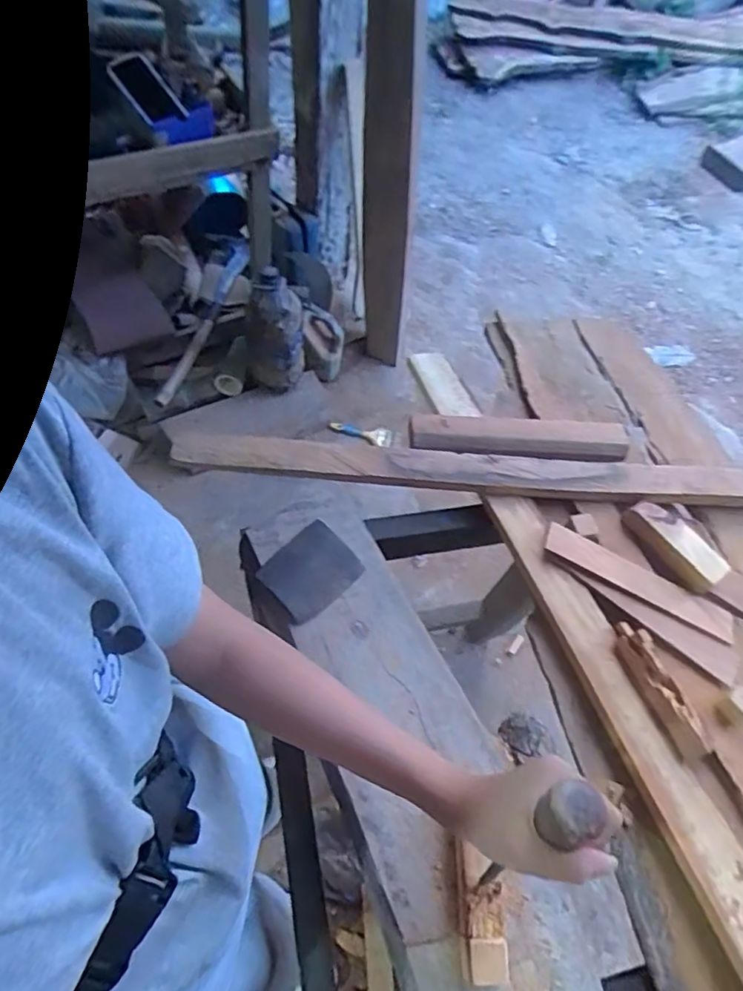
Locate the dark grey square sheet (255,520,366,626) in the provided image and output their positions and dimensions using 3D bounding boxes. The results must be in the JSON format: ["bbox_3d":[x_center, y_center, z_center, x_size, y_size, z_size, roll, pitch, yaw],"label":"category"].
[{"bbox_3d":[-0.068,0.085,0.634,0.081,0.021,0.097,41,64,20],"label":"dark grey square sheet"}]

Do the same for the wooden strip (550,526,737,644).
[{"bbox_3d":[0.342,0.110,0.729,0.252,0.008,0.050,28,55,5],"label":"wooden strip"}]

